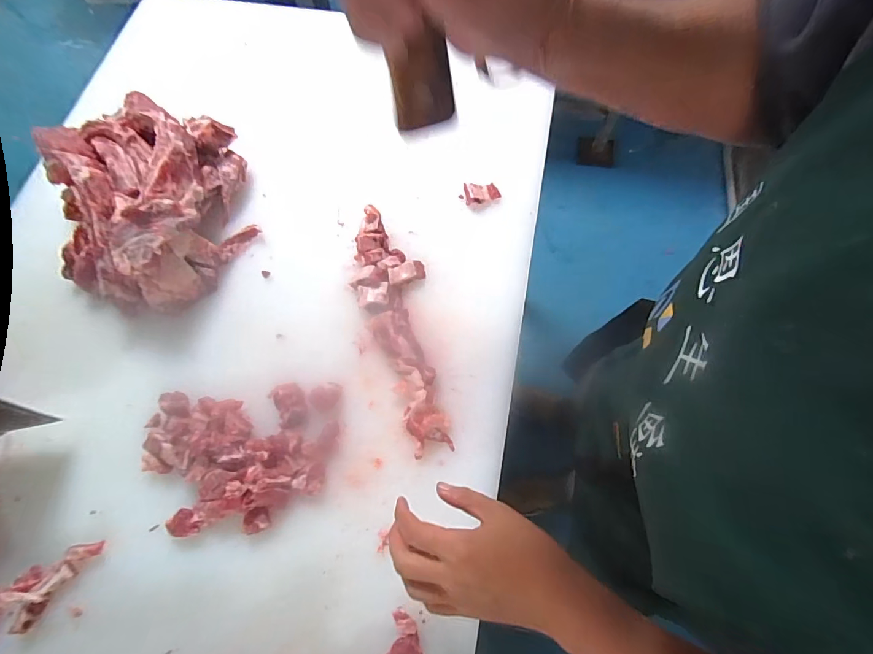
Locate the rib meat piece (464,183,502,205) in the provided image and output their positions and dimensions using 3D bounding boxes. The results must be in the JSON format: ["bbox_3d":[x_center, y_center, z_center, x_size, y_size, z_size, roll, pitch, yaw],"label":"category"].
[{"bbox_3d":[0.068,-0.198,0.630,0.053,0.020,0.031,-3,69,-1],"label":"rib meat piece"}]

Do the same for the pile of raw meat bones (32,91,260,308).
[{"bbox_3d":[-0.390,-0.173,0.576,0.245,0.119,0.269,0,69,0],"label":"pile of raw meat bones"}]

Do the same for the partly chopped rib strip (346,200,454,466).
[{"bbox_3d":[-0.047,-0.007,0.555,0.084,0.033,0.326,-15,70,-6],"label":"partly chopped rib strip"}]

